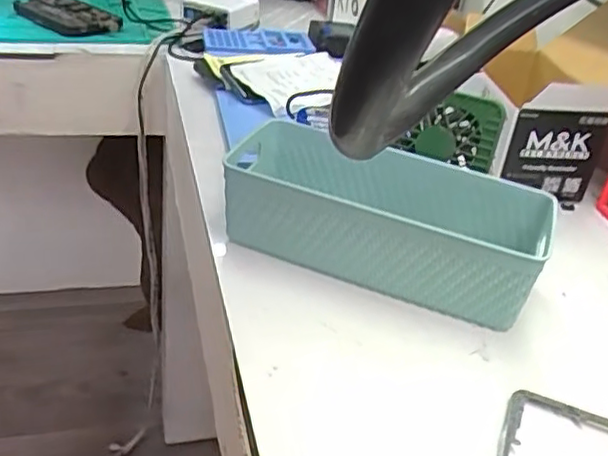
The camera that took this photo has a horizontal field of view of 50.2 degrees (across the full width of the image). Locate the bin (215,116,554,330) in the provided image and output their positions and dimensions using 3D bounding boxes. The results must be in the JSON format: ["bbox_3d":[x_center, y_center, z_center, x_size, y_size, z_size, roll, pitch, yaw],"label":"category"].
[{"bbox_3d":[0.058,-0.009,0.500,0.239,0.072,0.108,16,34,13],"label":"bin"}]

